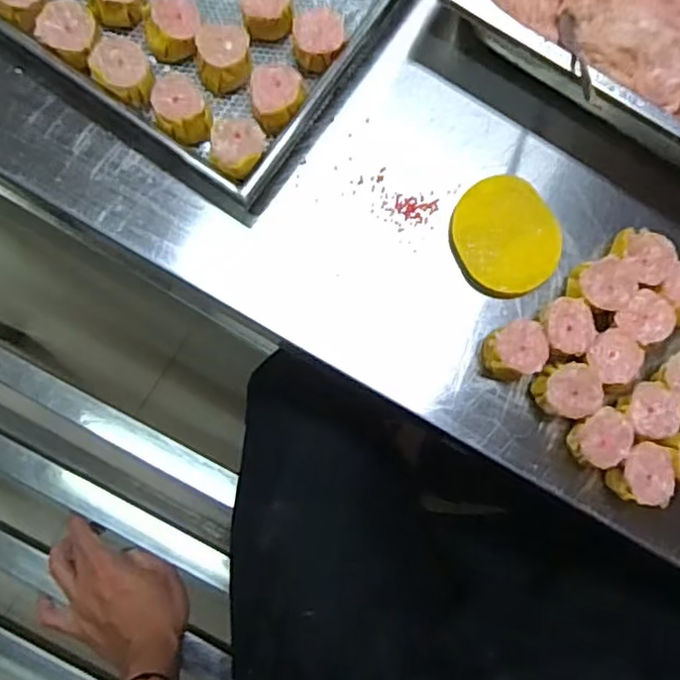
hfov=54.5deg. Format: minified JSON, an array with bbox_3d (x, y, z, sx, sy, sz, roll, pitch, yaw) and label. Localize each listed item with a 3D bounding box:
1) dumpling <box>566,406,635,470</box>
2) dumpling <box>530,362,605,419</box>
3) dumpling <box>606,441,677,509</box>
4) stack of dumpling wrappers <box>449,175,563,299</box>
[{"bbox_3d":[0.172,0.067,0.446,0.038,0.035,0.035,1,82,-5],"label":"dumpling"},{"bbox_3d":[0.151,0.035,0.448,0.040,0.034,0.035,-4,83,-6],"label":"dumpling"},{"bbox_3d":[0.199,0.088,0.442,0.035,0.034,0.039,13,82,-4],"label":"dumpling"},{"bbox_3d":[0.117,-0.073,0.471,0.079,0.018,0.081,-37,87,-9],"label":"stack of dumpling wrappers"}]

